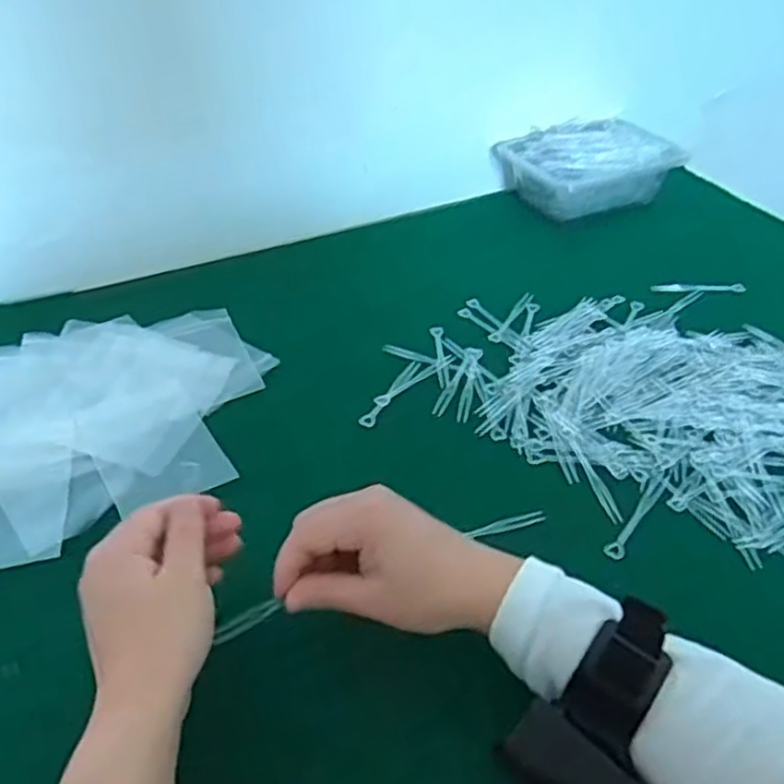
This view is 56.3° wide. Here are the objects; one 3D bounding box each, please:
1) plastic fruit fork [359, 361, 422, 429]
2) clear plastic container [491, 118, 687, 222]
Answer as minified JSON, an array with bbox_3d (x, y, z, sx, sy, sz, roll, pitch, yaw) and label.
[{"bbox_3d":[0.000,0.000,0.589,0.012,0.007,0.084,21,45,23],"label":"plastic fruit fork"},{"bbox_3d":[0.215,-0.253,0.817,0.157,0.066,0.146,-26,47,-26],"label":"clear plastic container"}]

